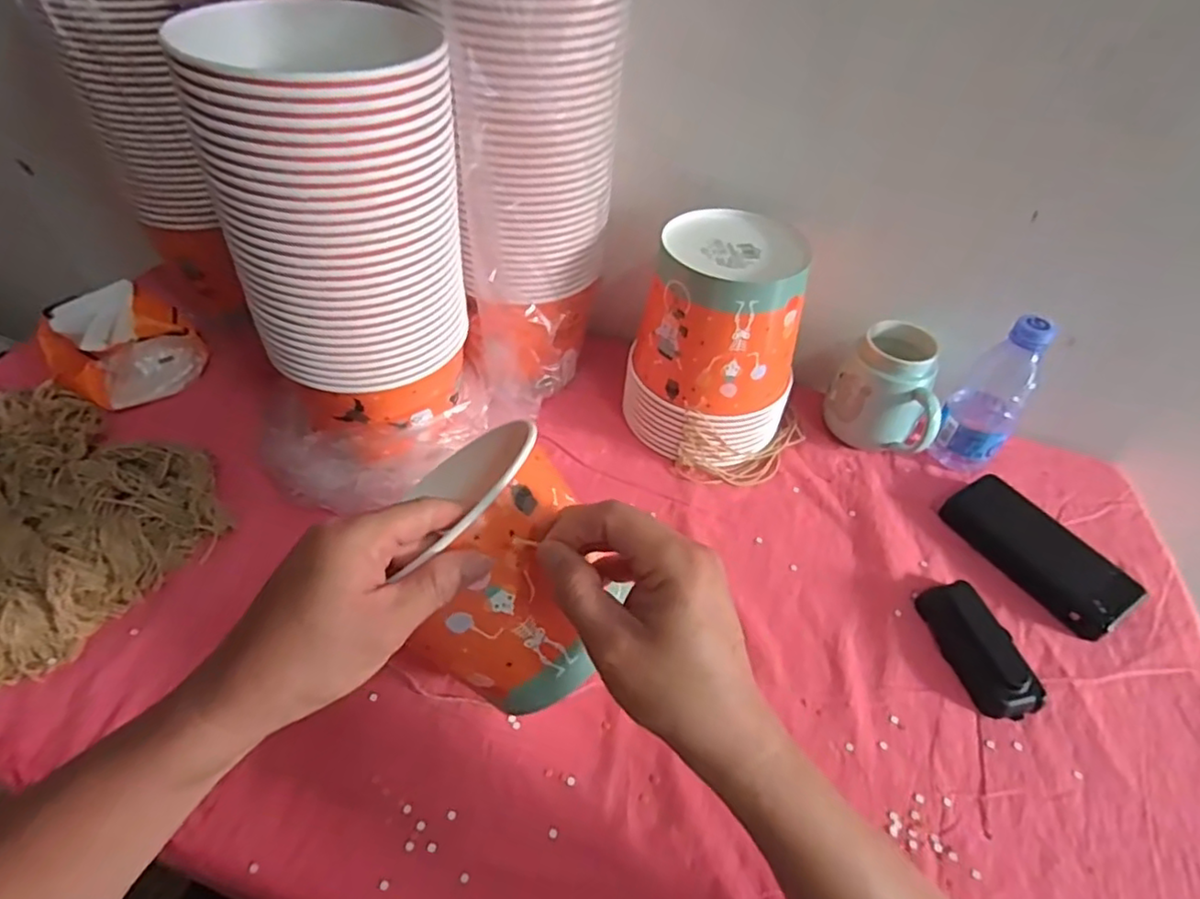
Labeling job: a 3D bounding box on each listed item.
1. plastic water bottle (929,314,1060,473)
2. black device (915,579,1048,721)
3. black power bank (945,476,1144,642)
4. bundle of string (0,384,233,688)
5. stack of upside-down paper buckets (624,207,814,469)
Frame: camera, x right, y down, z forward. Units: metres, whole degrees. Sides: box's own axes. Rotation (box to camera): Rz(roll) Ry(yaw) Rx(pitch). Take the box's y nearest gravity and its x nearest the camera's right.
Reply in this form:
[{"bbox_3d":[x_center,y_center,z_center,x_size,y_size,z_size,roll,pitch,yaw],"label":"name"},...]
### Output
[{"bbox_3d":[0.371,-0.049,0.606,0.061,0.155,0.058,28,52,20],"label":"plastic water bottle"},{"bbox_3d":[0.303,0.156,0.513,0.056,0.020,0.108,-6,48,-10],"label":"black device"},{"bbox_3d":[0.390,0.088,0.569,0.078,0.022,0.154,-23,53,-23],"label":"black power bank"},{"bbox_3d":[-0.510,0.032,0.538,0.341,0.061,0.225,26,51,18],"label":"bundle of string"},{"bbox_3d":[0.110,-0.097,0.611,0.155,0.191,0.142,19,49,13],"label":"stack of upside-down paper buckets"}]

